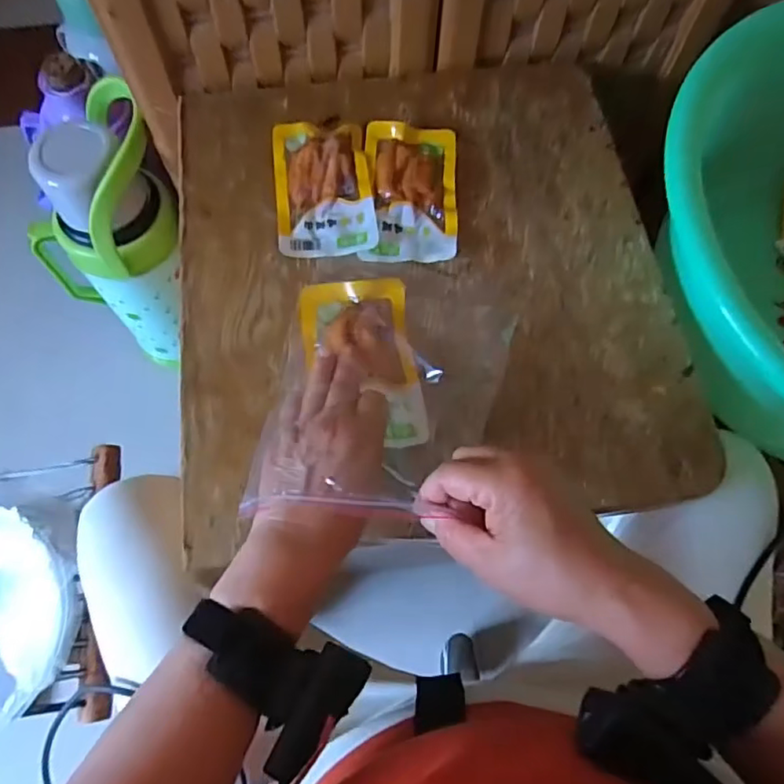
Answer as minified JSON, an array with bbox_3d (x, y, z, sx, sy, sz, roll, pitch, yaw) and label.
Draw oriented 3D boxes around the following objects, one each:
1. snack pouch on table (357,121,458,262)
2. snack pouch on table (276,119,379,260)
[{"bbox_3d":[0.016,-0.174,0.502,0.079,0.013,0.134,2,69,-1],"label":"snack pouch on table"},{"bbox_3d":[-0.060,-0.179,0.504,0.082,0.011,0.137,-6,69,-4],"label":"snack pouch on table"}]

